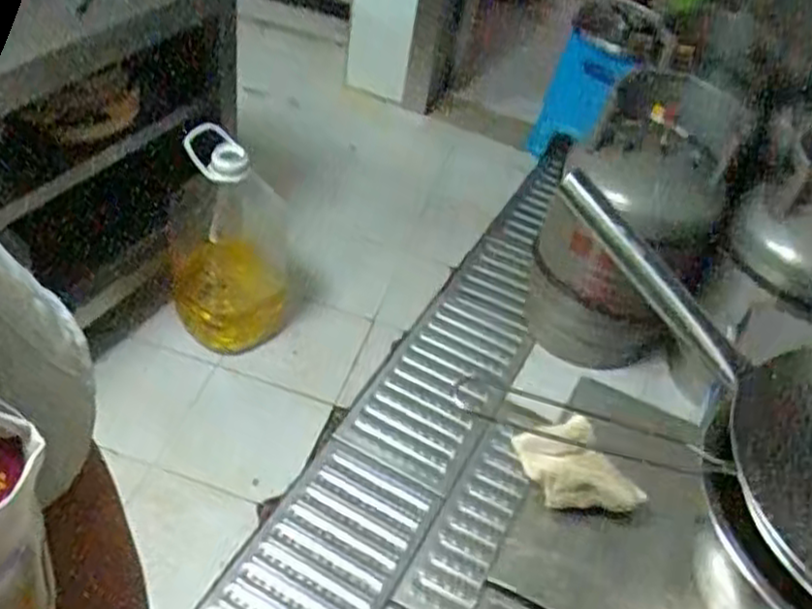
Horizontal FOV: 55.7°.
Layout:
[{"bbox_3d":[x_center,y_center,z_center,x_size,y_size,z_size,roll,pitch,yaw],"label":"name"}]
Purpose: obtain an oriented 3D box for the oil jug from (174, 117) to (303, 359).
[{"bbox_3d":[-0.362,-0.145,1.606,0.255,0.468,0.210,-1,45,-12],"label":"oil jug"}]

